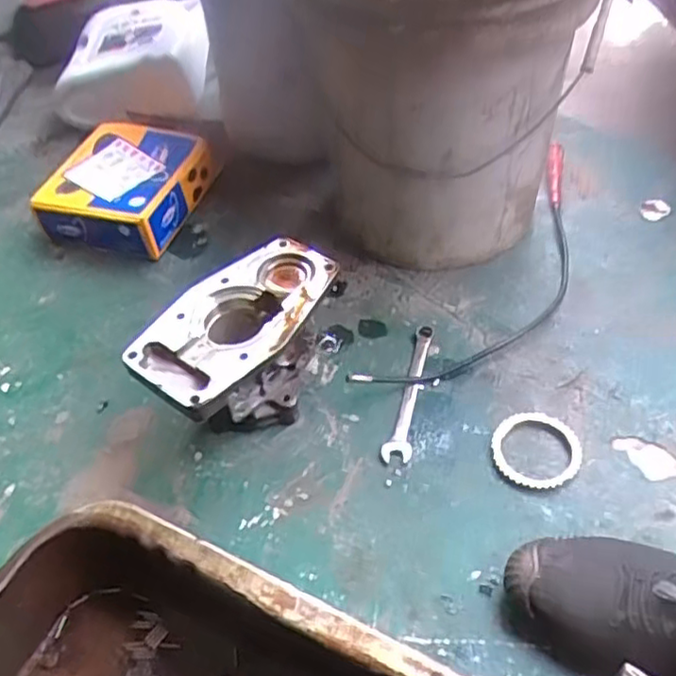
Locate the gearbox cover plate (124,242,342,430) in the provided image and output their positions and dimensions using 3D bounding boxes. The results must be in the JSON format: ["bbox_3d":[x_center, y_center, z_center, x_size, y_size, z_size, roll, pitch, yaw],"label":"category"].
[{"bbox_3d":[-0.087,0.015,0.656,0.108,0.129,0.191,28,56,27],"label":"gearbox cover plate"}]

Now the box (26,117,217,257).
[{"bbox_3d":[-0.266,-0.188,0.873,0.172,0.078,0.177,14,51,17],"label":"box"}]

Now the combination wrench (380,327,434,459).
[{"bbox_3d":[0.075,0.052,0.687,0.026,0.013,0.167,9,49,13],"label":"combination wrench"}]

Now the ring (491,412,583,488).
[{"bbox_3d":[0.185,0.102,0.631,0.079,0.010,0.081,-2,48,3],"label":"ring"}]

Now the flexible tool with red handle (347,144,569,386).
[{"bbox_3d":[0.194,-0.065,0.775,0.122,0.023,0.453,36,63,15],"label":"flexible tool with red handle"}]

